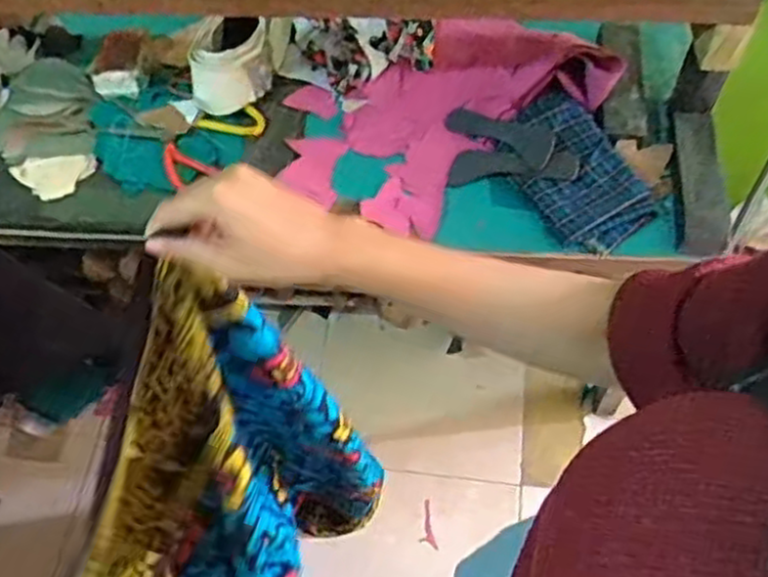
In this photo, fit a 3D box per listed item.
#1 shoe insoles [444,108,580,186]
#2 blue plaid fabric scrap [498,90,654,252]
[{"bbox_3d":[0.160,-0.181,0.946,0.165,0.035,0.110,5,61,6],"label":"shoe insoles"},{"bbox_3d":[0.231,-0.144,0.922,0.127,0.042,0.213,-24,62,-11],"label":"blue plaid fabric scrap"}]

